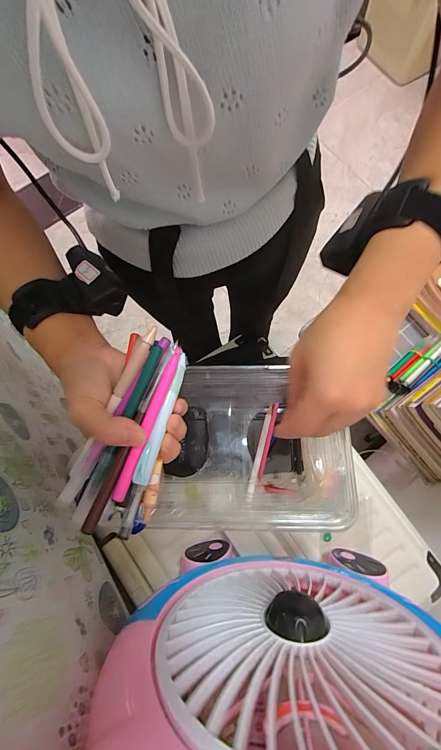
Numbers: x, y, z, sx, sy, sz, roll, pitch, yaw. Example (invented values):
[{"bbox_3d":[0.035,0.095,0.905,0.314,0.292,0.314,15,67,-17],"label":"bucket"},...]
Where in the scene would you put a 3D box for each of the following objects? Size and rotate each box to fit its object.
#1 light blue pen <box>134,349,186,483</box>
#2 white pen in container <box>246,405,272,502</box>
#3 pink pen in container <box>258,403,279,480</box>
[{"bbox_3d":[-0.043,0.031,0.240,0.011,0.008,0.102,15,68,5],"label":"light blue pen"},{"bbox_3d":[0.044,0.086,0.352,0.008,0.005,0.105,15,78,5],"label":"white pen in container"},{"bbox_3d":[0.055,0.074,0.356,0.006,0.004,0.086,14,80,5],"label":"pink pen in container"}]

